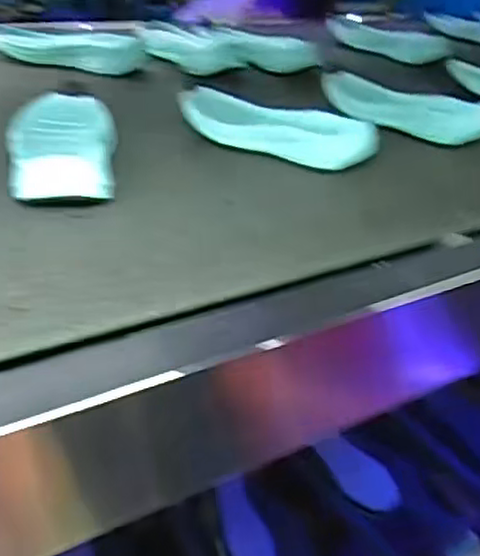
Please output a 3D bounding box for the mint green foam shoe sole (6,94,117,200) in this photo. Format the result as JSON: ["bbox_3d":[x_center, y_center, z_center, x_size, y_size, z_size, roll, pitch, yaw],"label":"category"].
[{"bbox_3d":[-0.148,-0.114,0.586,0.087,0.033,0.177,-3,32,-14],"label":"mint green foam shoe sole"}]

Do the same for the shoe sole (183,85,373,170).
[{"bbox_3d":[0.027,-0.142,0.661,0.202,0.037,0.066,23,35,27],"label":"shoe sole"}]

